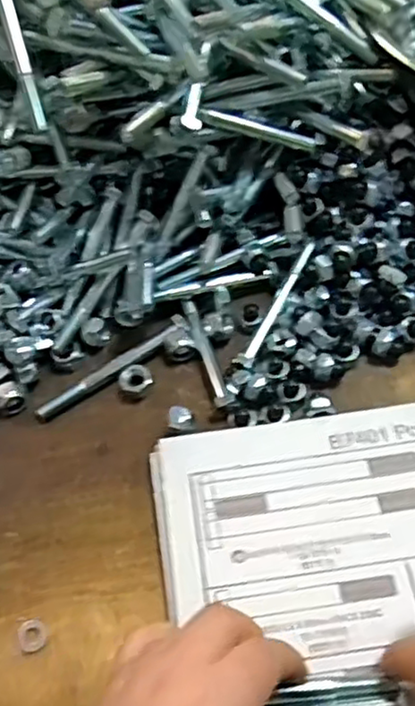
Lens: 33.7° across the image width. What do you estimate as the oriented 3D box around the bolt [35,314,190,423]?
[{"bbox_3d":[-0.059,0.009,0.422,0.105,0.016,0.013,-30,59,-11],"label":"bolt"}]

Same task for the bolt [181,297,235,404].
[{"bbox_3d":[-0.001,-0.003,0.424,0.010,0.010,0.086,-17,58,-3],"label":"bolt"}]

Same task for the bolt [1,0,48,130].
[{"bbox_3d":[-0.105,-0.169,0.389,0.007,0.007,0.086,-16,91,-5],"label":"bolt"}]

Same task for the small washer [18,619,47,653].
[{"bbox_3d":[-0.089,0.143,0.347,0.014,0.004,0.016,-18,59,-7],"label":"small washer"}]

